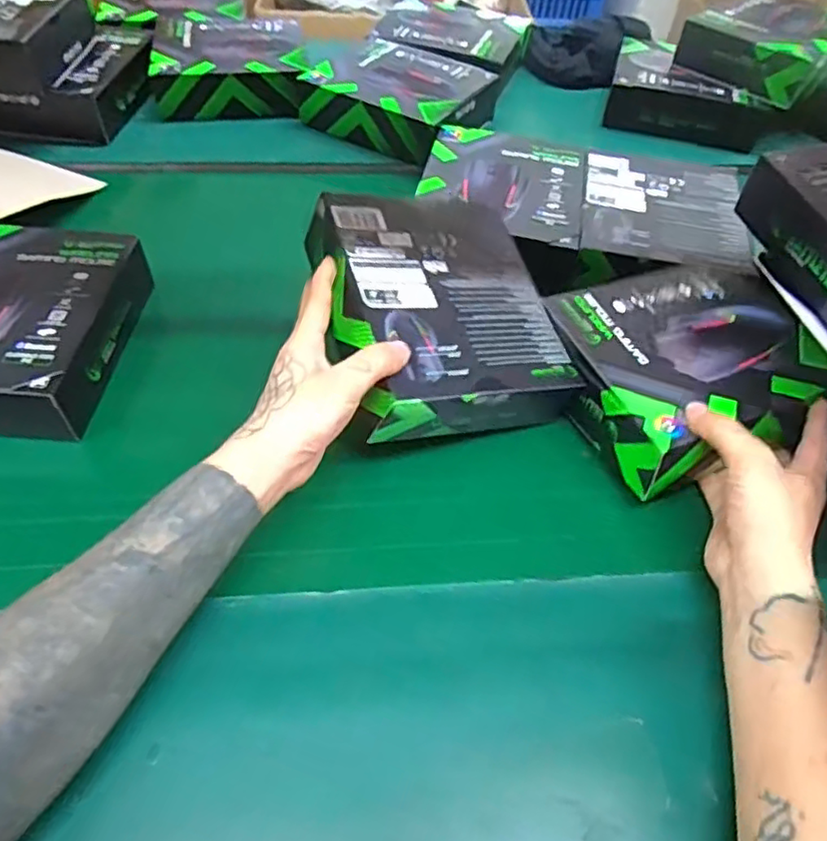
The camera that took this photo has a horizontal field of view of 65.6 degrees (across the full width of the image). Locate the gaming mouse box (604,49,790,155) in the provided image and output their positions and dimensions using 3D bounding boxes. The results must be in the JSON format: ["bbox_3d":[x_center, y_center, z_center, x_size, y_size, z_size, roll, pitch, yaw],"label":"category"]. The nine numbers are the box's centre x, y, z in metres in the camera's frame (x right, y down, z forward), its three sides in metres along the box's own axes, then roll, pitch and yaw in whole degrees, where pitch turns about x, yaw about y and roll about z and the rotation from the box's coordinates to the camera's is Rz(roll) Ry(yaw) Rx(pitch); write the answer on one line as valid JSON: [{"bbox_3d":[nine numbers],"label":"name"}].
[{"bbox_3d":[0.339,-0.399,0.797,0.189,0.060,0.125,15,51,9],"label":"gaming mouse box"}]

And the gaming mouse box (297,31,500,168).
[{"bbox_3d":[-0.011,-0.383,0.762,0.192,0.054,0.163,29,55,19],"label":"gaming mouse box"}]

